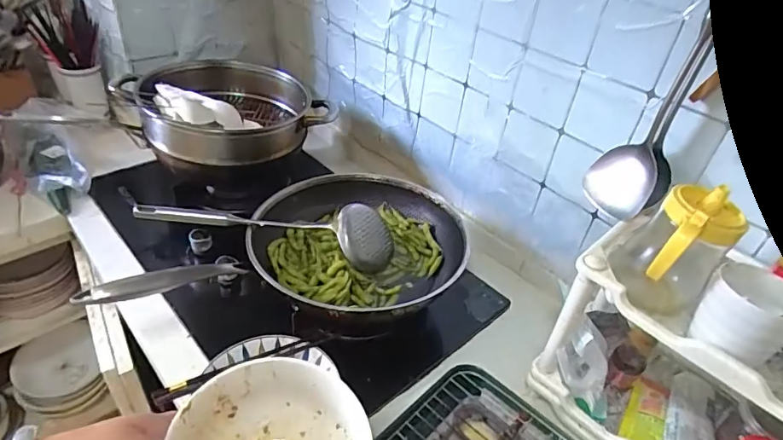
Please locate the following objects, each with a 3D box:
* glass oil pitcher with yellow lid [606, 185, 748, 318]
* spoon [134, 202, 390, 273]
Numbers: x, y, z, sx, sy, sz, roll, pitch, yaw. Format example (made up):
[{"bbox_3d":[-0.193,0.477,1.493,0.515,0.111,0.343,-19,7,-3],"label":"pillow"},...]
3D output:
[{"bbox_3d":[0.313,0.040,0.536,0.085,0.144,0.095,10,37,5],"label":"glass oil pitcher with yellow lid"},{"bbox_3d":[-0.182,0.008,0.766,0.373,0.094,0.104,4,37,-3],"label":"spoon"}]

